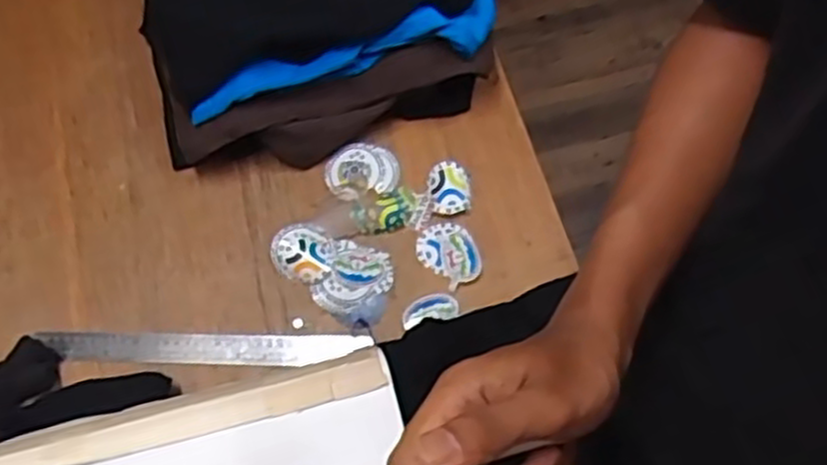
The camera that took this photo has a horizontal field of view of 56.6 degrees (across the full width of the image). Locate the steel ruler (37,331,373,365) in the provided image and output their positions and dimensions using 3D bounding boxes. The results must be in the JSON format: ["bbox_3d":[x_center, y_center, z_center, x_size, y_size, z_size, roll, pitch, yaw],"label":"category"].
[{"bbox_3d":[-0.198,0.110,0.731,0.308,0.009,0.028,0,77,1],"label":"steel ruler"}]

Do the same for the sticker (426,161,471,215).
[{"bbox_3d":[0.037,-0.046,0.780,0.042,0.013,0.053,-15,68,-4],"label":"sticker"}]

